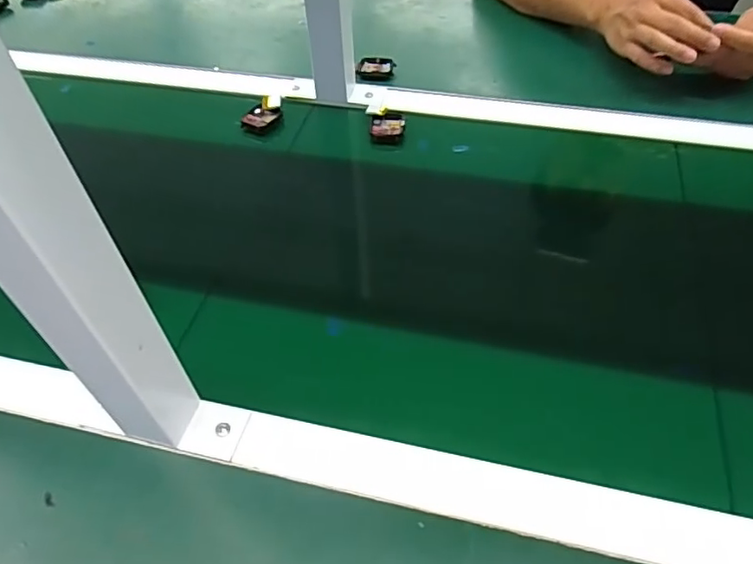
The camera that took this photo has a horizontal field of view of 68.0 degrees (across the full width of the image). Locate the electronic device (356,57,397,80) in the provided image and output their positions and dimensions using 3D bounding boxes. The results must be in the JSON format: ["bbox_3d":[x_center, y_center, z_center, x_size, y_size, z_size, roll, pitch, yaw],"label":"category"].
[{"bbox_3d":[0.000,-0.268,0.700,0.047,0.013,0.035,-1,49,1],"label":"electronic device"}]

